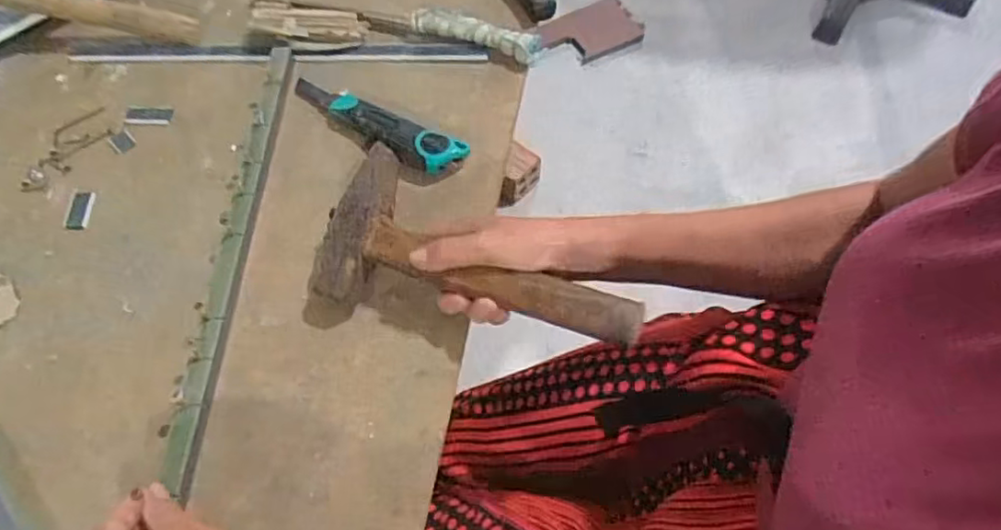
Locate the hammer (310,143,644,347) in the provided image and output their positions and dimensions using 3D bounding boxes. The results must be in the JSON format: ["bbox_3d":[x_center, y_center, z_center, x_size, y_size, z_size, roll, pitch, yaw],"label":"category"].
[{"bbox_3d":[-0.016,-0.001,0.450,0.241,0.058,0.117,15,63,16],"label":"hammer"}]

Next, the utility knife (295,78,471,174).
[{"bbox_3d":[-0.114,-0.125,0.544,0.180,0.028,0.044,31,67,17],"label":"utility knife"}]

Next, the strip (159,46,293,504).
[{"bbox_3d":[-0.218,0.109,0.426,0.023,0.018,0.680,1,63,2],"label":"strip"}]

